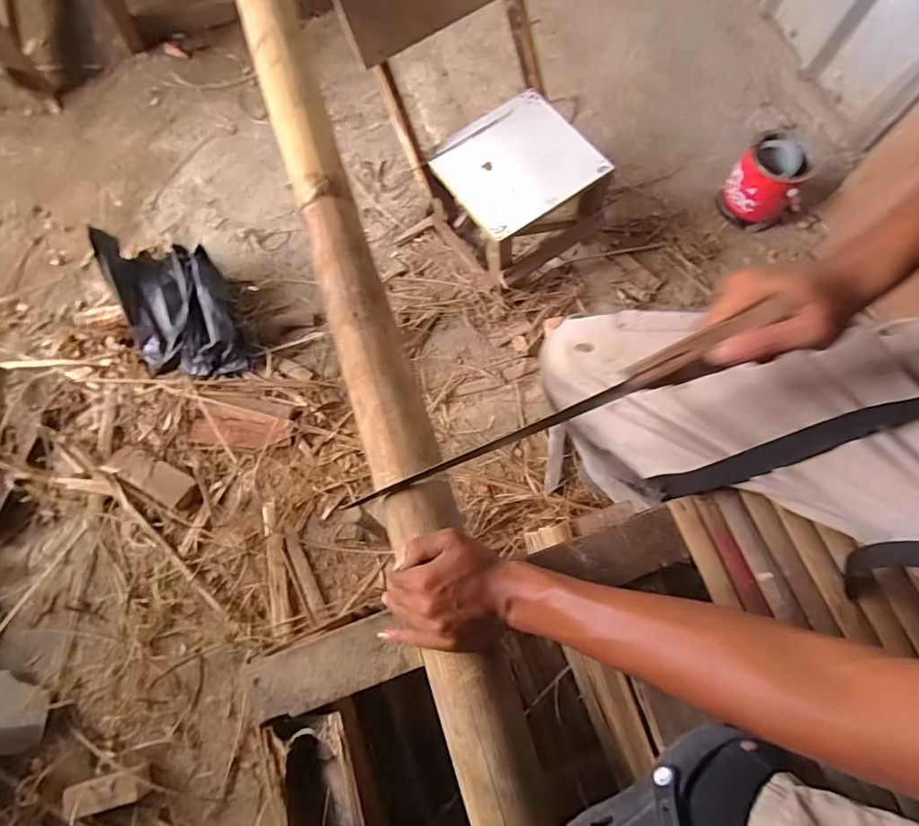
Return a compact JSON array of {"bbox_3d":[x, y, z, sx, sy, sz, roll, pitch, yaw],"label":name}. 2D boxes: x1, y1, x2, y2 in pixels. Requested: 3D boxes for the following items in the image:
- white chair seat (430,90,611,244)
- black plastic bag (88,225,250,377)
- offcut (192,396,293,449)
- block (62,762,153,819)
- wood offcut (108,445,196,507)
[{"bbox_3d":[0.120,-0.525,1.042,0.299,0.032,0.270,-32,76,-11],"label":"white chair seat"},{"bbox_3d":[-0.605,-0.230,1.073,0.226,0.120,0.351,-23,74,-8],"label":"black plastic bag"},{"bbox_3d":[-0.442,0.017,1.021,0.194,0.017,0.101,2,72,0],"label":"offcut"},{"bbox_3d":[-0.564,0.609,0.808,0.121,0.033,0.047,-6,72,-16],"label":"block"},{"bbox_3d":[-0.604,0.121,0.983,0.167,0.018,0.065,26,74,7],"label":"wood offcut"}]

